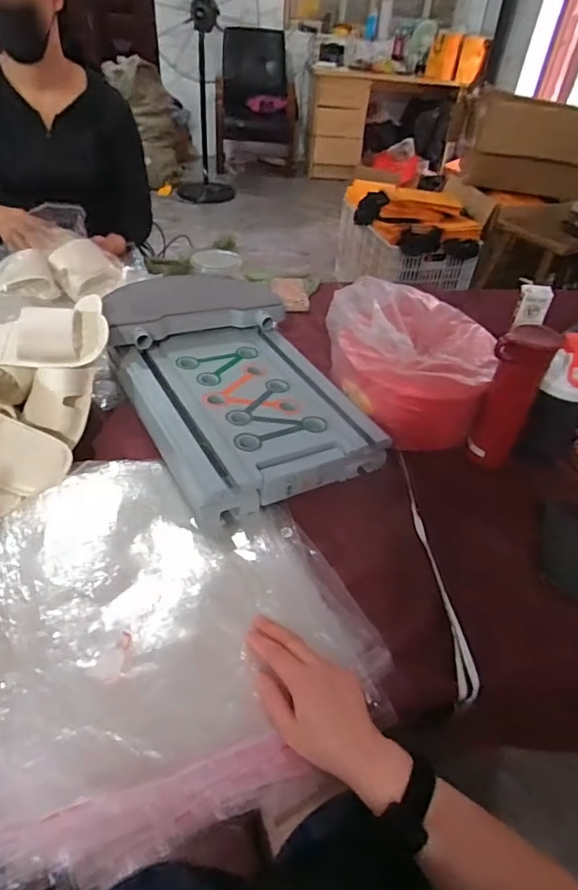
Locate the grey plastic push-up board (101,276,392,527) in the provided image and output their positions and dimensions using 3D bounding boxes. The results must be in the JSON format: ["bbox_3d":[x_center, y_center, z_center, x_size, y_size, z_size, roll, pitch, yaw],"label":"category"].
[{"bbox_3d":[-0.103,-0.124,0.854,0.313,0.082,0.526,-18,47,-24],"label":"grey plastic push-up board"}]

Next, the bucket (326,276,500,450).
[{"bbox_3d":[0.200,-0.154,0.877,0.267,0.193,0.247,3,42,-3],"label":"bucket"}]

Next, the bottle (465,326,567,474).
[{"bbox_3d":[0.323,-0.066,0.748,0.075,0.222,0.064,29,47,23],"label":"bottle"}]

